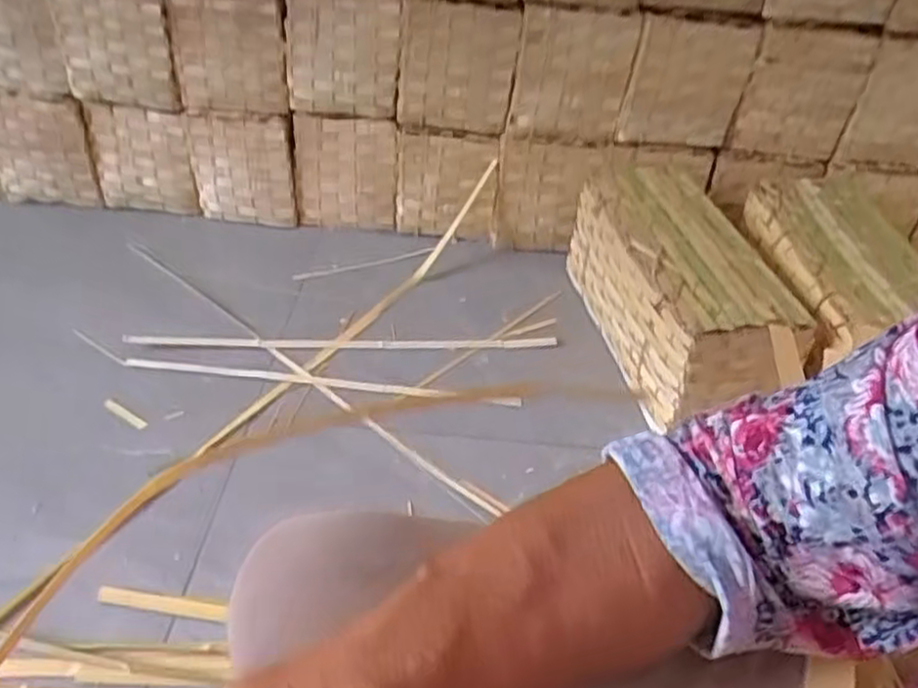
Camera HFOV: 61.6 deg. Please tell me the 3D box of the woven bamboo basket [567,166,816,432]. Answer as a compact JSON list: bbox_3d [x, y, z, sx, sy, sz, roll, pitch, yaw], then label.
[{"bbox_3d":[0.326,-0.077,1.142,0.204,0.196,0.382,-2,42,-11],"label":"woven bamboo basket"}]

